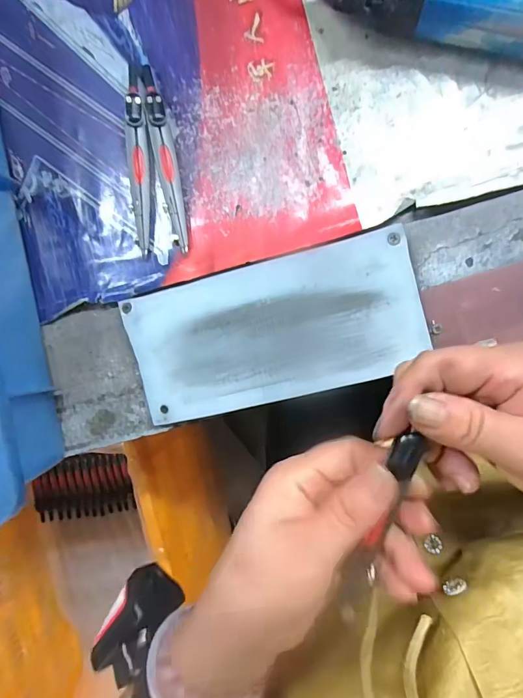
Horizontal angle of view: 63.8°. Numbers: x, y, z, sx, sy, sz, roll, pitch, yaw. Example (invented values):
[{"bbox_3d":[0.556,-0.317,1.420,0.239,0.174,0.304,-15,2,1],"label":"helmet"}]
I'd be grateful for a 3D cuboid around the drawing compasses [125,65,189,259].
[{"bbox_3d":[-0.078,-0.135,0.296,0.036,0.011,0.132,-7,90,8],"label":"drawing compasses"}]

